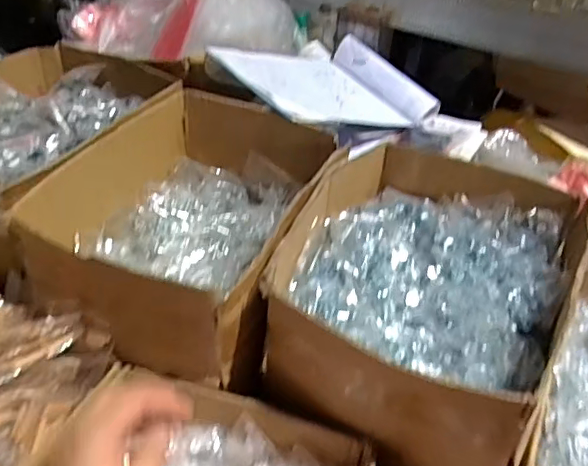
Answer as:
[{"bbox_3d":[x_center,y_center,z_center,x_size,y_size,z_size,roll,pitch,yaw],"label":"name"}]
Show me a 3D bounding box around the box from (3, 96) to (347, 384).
[{"bbox_3d":[-0.107,-0.016,0.640,0.251,0.128,0.326,17,43,15],"label":"box"}]

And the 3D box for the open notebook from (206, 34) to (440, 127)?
[{"bbox_3d":[0.051,-0.237,0.856,0.315,0.058,0.231,-18,54,-43],"label":"open notebook"}]

